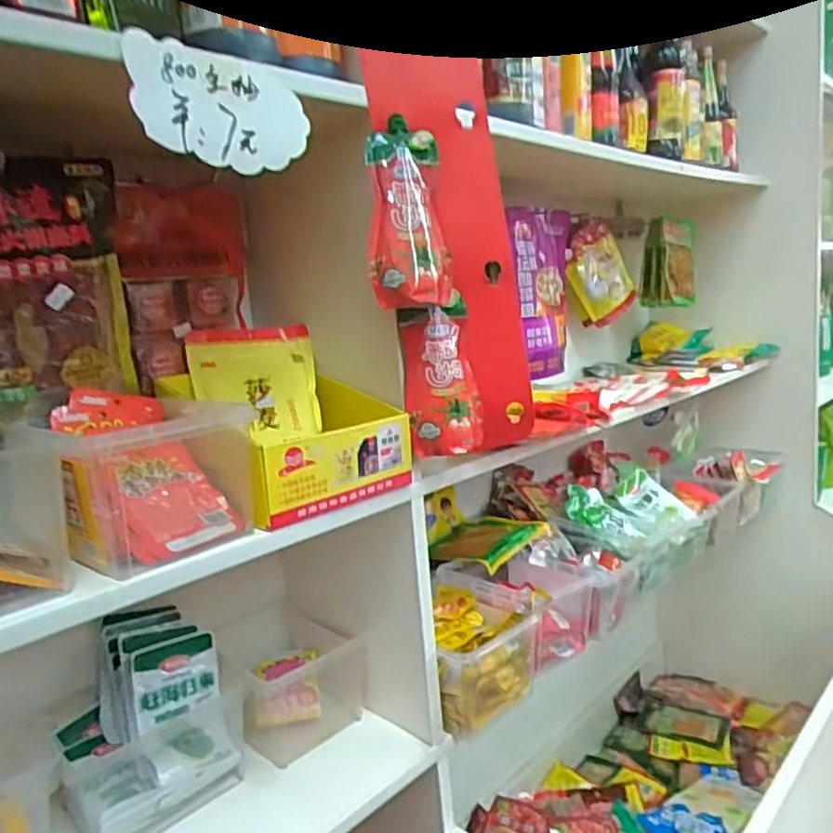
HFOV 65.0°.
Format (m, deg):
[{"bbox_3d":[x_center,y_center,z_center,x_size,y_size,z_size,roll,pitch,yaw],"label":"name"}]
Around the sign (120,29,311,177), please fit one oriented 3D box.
[{"bbox_3d":[-0.158,-0.251,0.538,0.005,0.086,0.157,2,5,44],"label":"sign"}]

